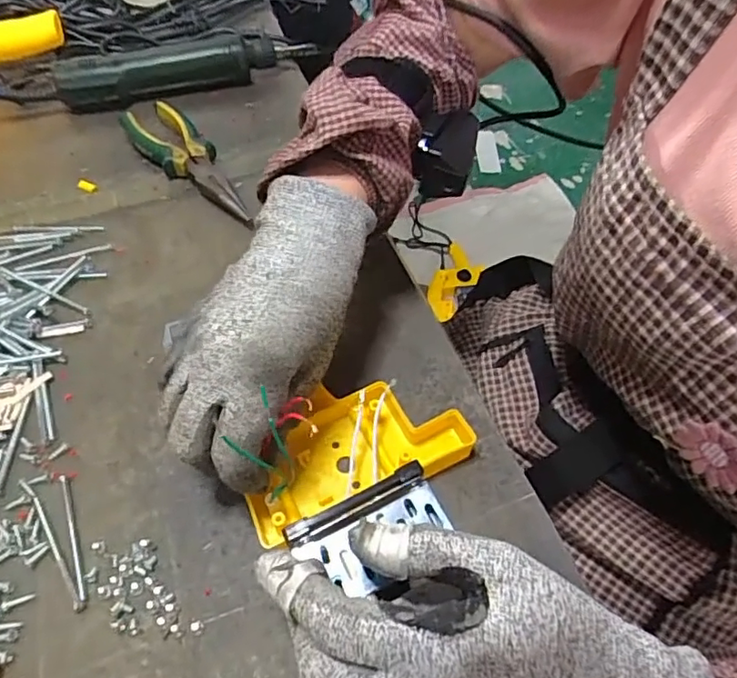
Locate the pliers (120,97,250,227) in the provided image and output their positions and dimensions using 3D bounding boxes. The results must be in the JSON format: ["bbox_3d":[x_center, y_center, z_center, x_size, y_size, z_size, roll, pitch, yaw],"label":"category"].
[{"bbox_3d":[-0.155,-0.158,0.488,0.048,0.026,0.198,-36,61,-23],"label":"pliers"}]

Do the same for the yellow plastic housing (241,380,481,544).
[{"bbox_3d":[-0.010,0.061,0.322,0.126,0.025,0.063,-21,56,-14],"label":"yellow plastic housing"}]

